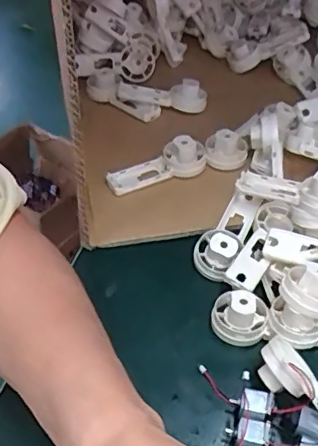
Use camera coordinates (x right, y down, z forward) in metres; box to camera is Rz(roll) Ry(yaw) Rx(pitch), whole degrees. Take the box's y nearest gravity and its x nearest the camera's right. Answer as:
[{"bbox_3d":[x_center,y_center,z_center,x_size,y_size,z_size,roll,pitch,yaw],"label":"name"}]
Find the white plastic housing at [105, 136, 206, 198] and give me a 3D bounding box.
[{"bbox_3d":[0.000,-0.054,0.503,0.093,0.032,0.027,-11,47,-15],"label":"white plastic housing"}]

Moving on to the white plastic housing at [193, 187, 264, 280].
[{"bbox_3d":[0.057,0.007,0.455,0.032,0.028,0.085,23,47,18],"label":"white plastic housing"}]

